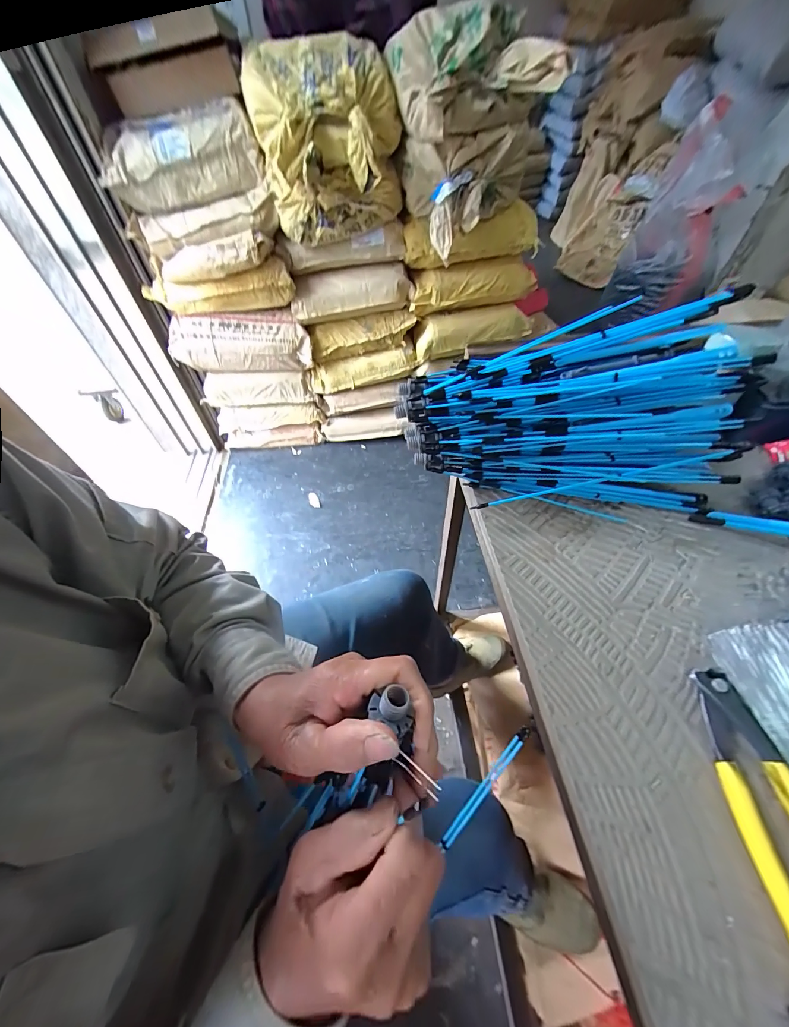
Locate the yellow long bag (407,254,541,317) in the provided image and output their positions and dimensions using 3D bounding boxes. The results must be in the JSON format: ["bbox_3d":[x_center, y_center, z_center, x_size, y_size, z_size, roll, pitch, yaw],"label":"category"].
[{"bbox_3d":[0.269,-0.779,1.224,0.432,0.128,0.085,-10,52,-5],"label":"yellow long bag"}]

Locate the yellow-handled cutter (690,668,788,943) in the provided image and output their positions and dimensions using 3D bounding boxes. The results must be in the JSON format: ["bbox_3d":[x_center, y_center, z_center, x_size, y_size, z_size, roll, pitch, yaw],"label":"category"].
[{"bbox_3d":[0.244,0.190,0.230,0.046,0.015,0.161,3,52,4],"label":"yellow-handled cutter"}]

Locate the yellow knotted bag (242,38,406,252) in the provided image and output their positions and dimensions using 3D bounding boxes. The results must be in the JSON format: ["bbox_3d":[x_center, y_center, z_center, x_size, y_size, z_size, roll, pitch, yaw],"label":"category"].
[{"bbox_3d":[-0.177,-0.996,0.991,0.381,0.361,0.339,-6,51,-2],"label":"yellow knotted bag"}]

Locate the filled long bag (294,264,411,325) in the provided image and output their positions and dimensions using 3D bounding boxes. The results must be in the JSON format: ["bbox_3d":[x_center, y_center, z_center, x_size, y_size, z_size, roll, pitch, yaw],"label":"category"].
[{"bbox_3d":[-0.151,-0.764,1.234,0.408,0.134,0.105,-13,52,-8],"label":"filled long bag"}]

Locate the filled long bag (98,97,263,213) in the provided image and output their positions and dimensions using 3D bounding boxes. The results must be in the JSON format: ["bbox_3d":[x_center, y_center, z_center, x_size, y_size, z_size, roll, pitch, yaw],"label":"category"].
[{"bbox_3d":[-0.557,-0.950,0.960,0.398,0.180,0.168,-5,51,-2],"label":"filled long bag"}]

